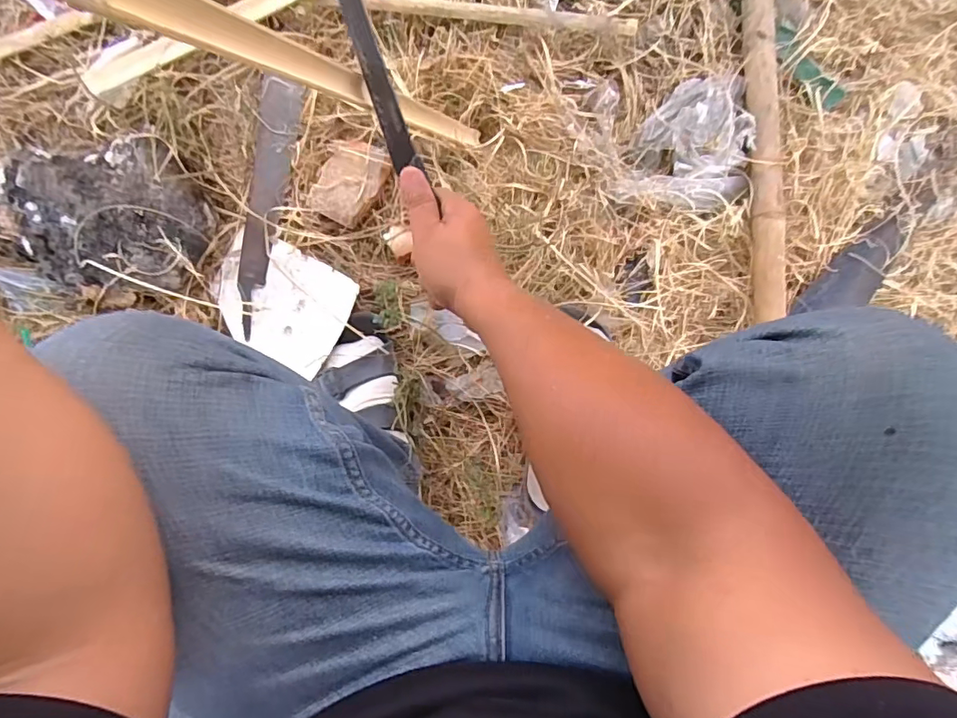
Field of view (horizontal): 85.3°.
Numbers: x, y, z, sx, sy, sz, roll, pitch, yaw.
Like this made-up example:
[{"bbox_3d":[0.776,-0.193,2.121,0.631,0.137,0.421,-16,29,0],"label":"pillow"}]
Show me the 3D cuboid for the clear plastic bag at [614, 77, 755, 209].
[{"bbox_3d":[0.252,-0.261,0.612,0.143,0.030,0.155,10,90,-1],"label":"clear plastic bag"}]

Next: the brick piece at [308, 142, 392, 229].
[{"bbox_3d":[-0.155,-0.212,0.627,0.070,0.033,0.099,30,90,-1],"label":"brick piece"}]

